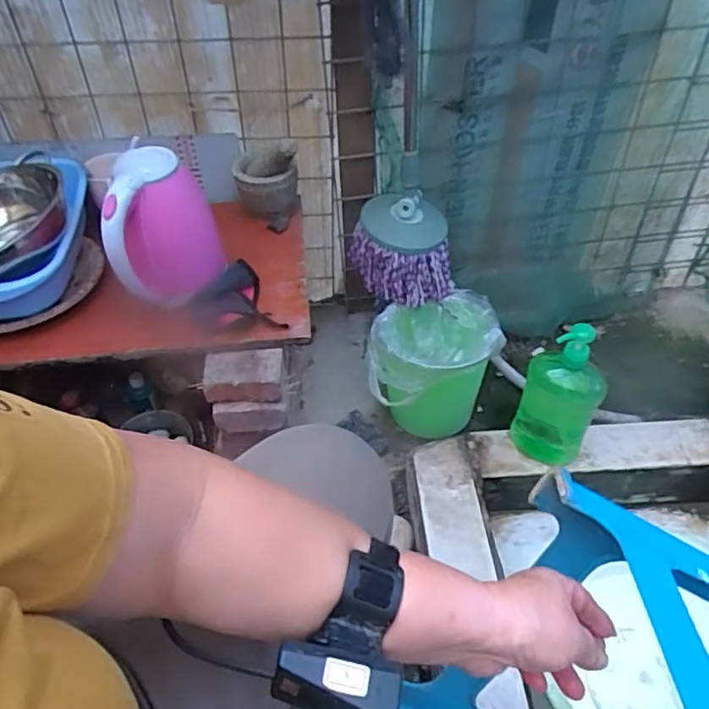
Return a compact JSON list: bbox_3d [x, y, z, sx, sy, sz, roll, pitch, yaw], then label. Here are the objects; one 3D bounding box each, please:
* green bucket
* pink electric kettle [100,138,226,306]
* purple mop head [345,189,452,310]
[{"bbox_3d":[0.150,0.024,1.149,0.245,0.210,0.209,-7,46,-4],"label":"green bucket"},{"bbox_3d":[-0.279,-0.179,0.869,0.137,0.199,0.140,-5,46,-2],"label":"pink electric kettle"},{"bbox_3d":[0.092,-0.210,1.118,0.163,0.184,0.171,-1,46,1],"label":"purple mop head"}]

